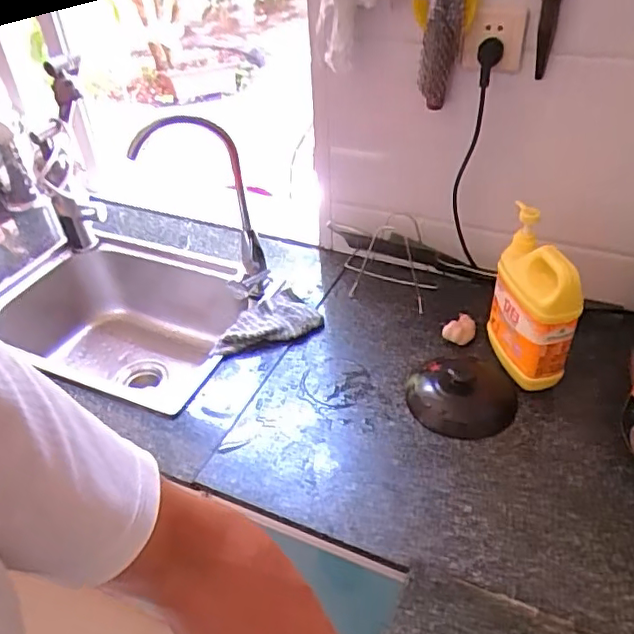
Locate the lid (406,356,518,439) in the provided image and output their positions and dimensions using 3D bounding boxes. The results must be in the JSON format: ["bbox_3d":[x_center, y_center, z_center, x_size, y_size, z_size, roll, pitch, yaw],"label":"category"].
[{"bbox_3d":[0.219,0.100,0.882,0.158,0.045,0.165,-3,40,2],"label":"lid"}]

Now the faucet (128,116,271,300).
[{"bbox_3d":[-0.185,-0.159,0.984,0.180,0.332,0.098,-14,41,-10],"label":"faucet"}]

